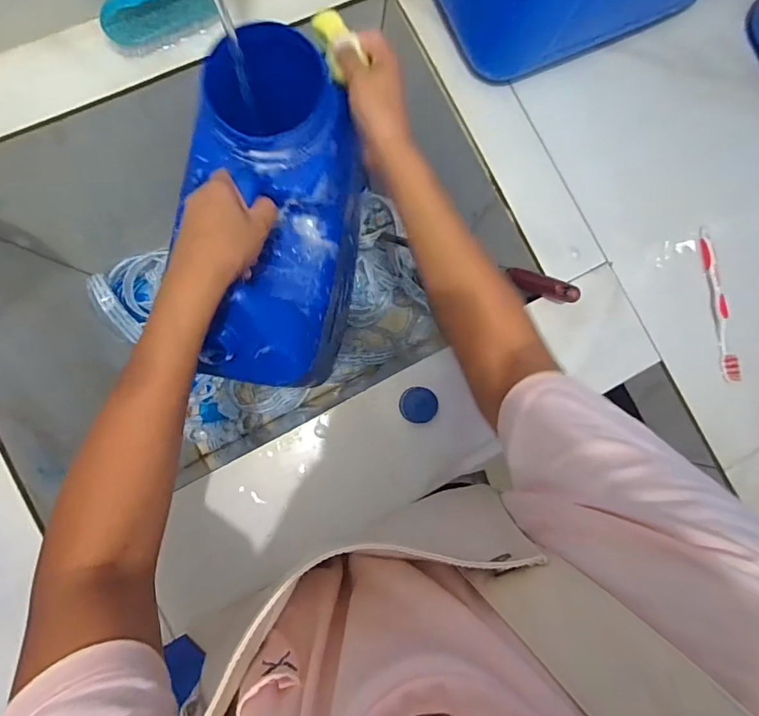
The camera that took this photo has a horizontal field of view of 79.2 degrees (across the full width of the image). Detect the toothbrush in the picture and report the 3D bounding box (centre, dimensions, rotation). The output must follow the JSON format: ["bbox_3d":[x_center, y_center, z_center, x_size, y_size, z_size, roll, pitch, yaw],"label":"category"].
[{"bbox_3d":[0.391,-0.062,0.530,0.012,0.024,0.178,-9,87,-6],"label":"toothbrush"}]

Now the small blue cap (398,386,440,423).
[{"bbox_3d":[0.041,0.049,0.479,0.038,0.009,0.036,0,86,-6],"label":"small blue cap"}]

